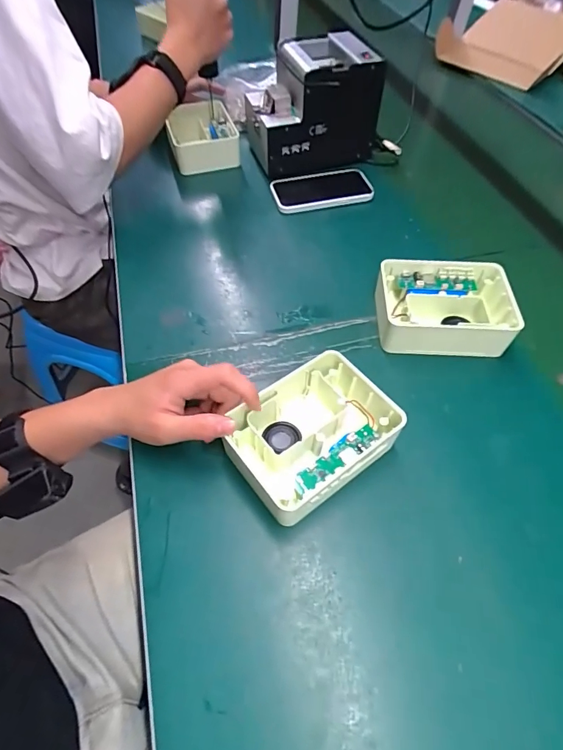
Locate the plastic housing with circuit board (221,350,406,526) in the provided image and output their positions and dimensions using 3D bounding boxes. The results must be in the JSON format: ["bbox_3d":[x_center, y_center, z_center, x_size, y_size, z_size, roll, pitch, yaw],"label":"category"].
[{"bbox_3d":[0.026,0.058,0.395,0.143,0.058,0.107,-30,63,-23],"label":"plastic housing with circuit board"}]

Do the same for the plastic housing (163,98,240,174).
[{"bbox_3d":[-0.133,-0.401,0.710,0.107,0.055,0.148,-9,55,-10],"label":"plastic housing"}]

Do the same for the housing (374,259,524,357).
[{"bbox_3d":[0.184,-0.076,0.492,0.148,0.062,0.115,6,53,1],"label":"housing"}]

